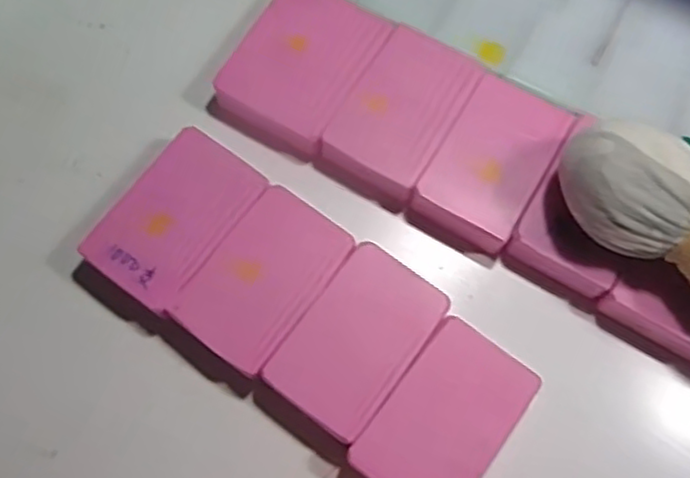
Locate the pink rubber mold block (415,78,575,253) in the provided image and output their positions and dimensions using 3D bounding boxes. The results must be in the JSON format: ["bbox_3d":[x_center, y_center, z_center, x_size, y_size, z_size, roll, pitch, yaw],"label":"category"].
[{"bbox_3d":[0.062,-0.032,0.291,0.043,0.014,0.067,30,74,9],"label":"pink rubber mold block"}]

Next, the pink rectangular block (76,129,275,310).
[{"bbox_3d":[-0.069,-0.007,0.286,0.044,0.022,0.069,35,75,10],"label":"pink rectangular block"}]

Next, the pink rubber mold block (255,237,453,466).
[{"bbox_3d":[0.003,0.043,0.269,0.042,0.018,0.077,35,75,10],"label":"pink rubber mold block"}]

